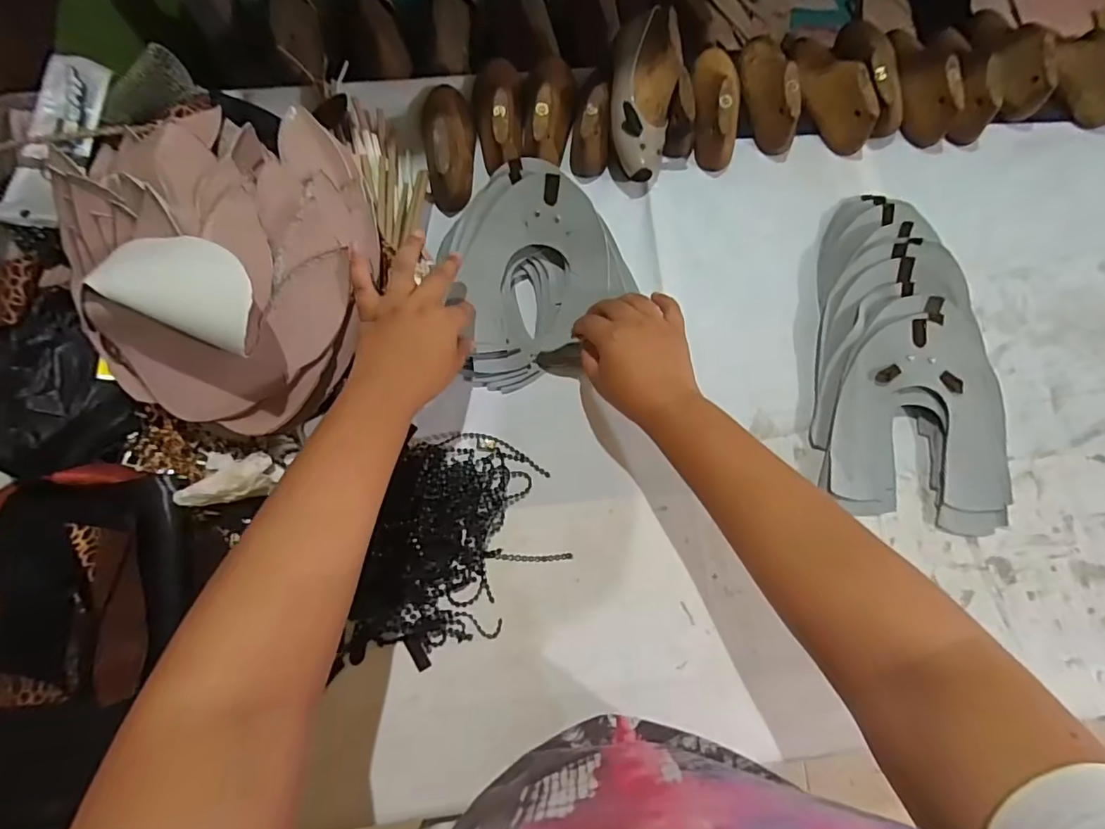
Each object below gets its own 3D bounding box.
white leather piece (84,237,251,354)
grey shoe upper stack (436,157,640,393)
[{"bbox_3d":[-0.241,-0.085,0.344,0.100,0.034,0.054,21,76,4],"label":"white leather piece"},{"bbox_3d":[-0.011,-0.128,0.483,0.153,0.072,0.185,-4,75,-3],"label":"grey shoe upper stack"}]

